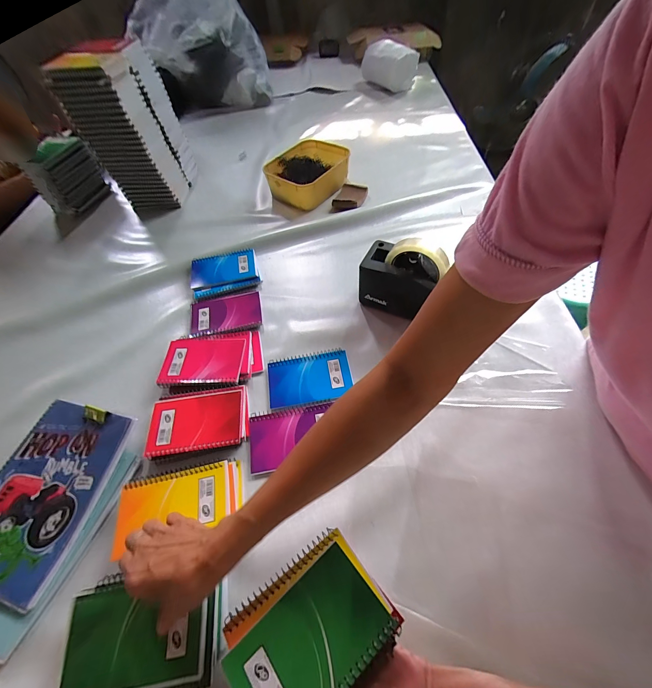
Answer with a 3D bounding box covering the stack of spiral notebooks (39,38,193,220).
[{"bbox_3d":[-0.445,-0.503,0.716,0.129,0.290,0.197,1,56,6],"label":"stack of spiral notebooks"}]

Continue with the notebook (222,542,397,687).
[{"bbox_3d":[-0.014,0.254,0.255,0.129,0.009,0.082,-38,60,-19],"label":"notebook"}]

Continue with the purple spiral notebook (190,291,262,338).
[{"bbox_3d":[-0.188,-0.057,0.559,0.135,0.014,0.092,-13,55,-4],"label":"purple spiral notebook"}]

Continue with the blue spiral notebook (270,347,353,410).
[{"bbox_3d":[-0.026,0.053,0.476,0.128,0.006,0.083,-10,55,-2],"label":"blue spiral notebook"}]

